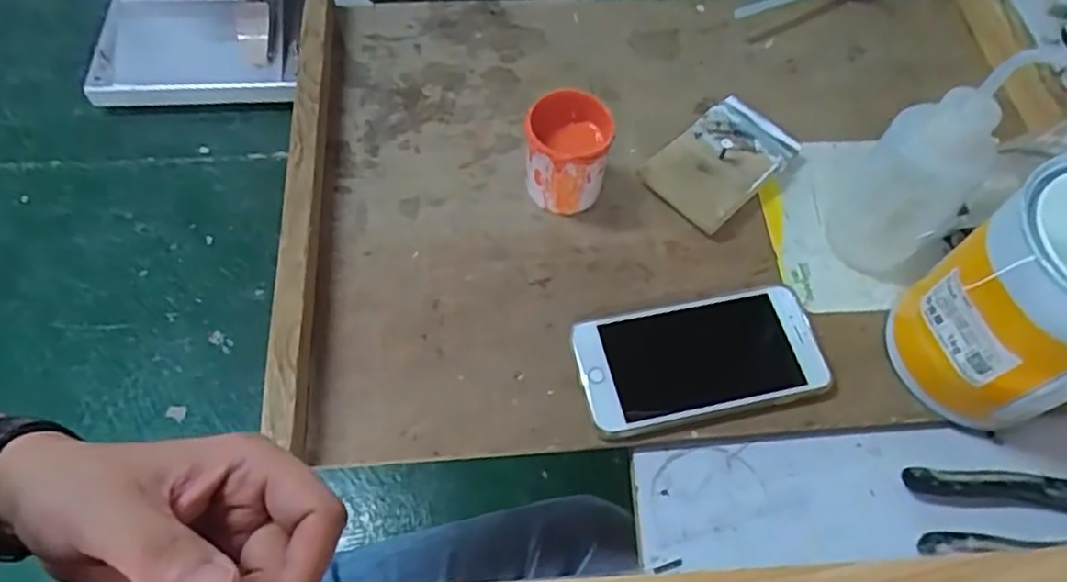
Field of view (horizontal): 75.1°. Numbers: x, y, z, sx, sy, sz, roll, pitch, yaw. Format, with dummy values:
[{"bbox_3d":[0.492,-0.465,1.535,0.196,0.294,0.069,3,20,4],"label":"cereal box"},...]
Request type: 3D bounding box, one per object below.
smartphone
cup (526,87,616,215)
[{"bbox_3d":[0.108,0.042,0.447,0.157,0.007,0.079,-11,61,-9],"label":"smartphone"},{"bbox_3d":[0.023,-0.095,0.489,0.056,0.071,0.056,1,60,-2],"label":"cup"}]

